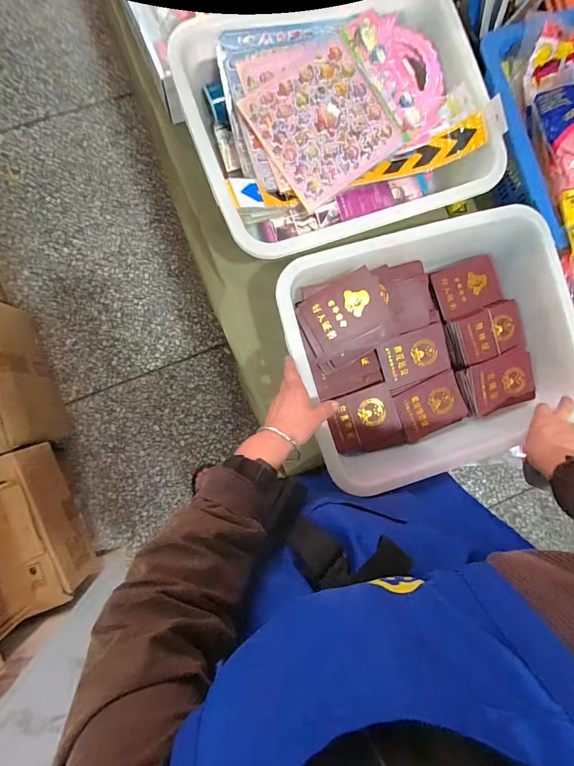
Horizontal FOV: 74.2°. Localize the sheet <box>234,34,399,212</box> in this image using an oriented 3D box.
[{"bbox_3d":[0.060,-0.419,0.615,0.204,0.006,0.194,-37,98,-6],"label":"sheet"}]

